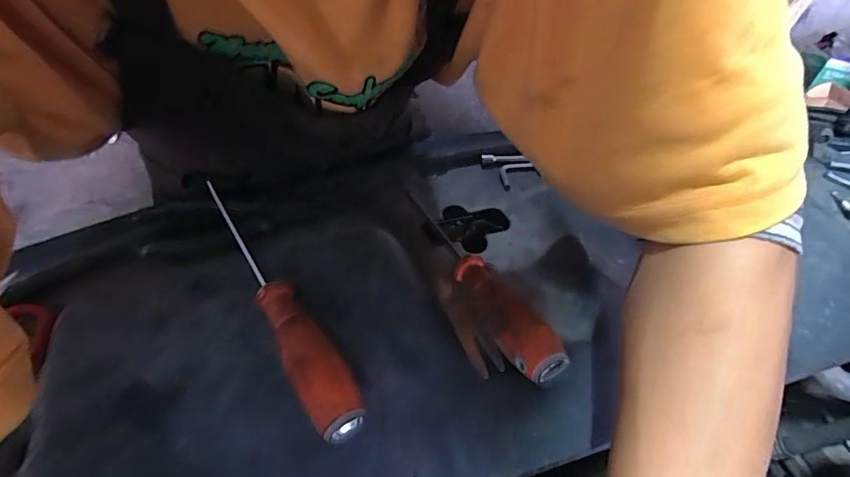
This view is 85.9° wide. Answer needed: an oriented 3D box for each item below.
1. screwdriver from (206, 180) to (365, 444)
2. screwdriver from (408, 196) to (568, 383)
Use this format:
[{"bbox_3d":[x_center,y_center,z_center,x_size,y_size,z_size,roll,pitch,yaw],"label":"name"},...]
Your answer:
[{"bbox_3d":[-0.108,0.038,0.309,0.031,0.036,0.231,-30,58,-24],"label":"screwdriver"},{"bbox_3d":[0.033,0.021,0.355,0.025,0.027,0.222,-16,35,-15],"label":"screwdriver"}]

